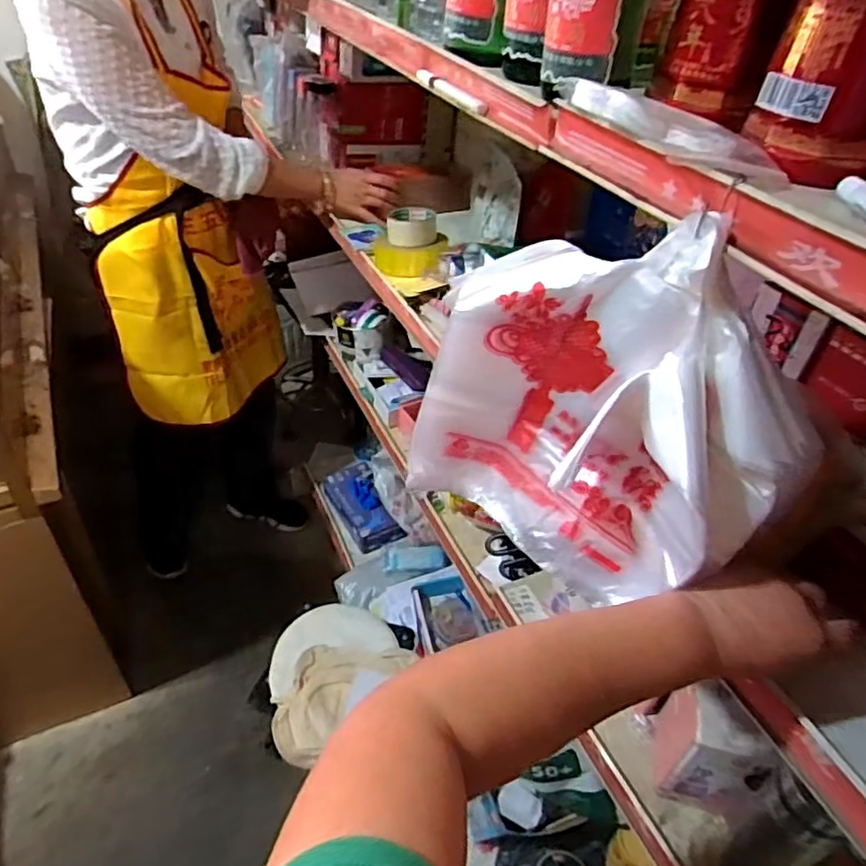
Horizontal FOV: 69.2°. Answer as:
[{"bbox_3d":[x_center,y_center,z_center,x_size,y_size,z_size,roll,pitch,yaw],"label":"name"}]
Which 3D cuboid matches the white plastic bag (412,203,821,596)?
[{"bbox_3d":[0.106,-0.004,0.419,0.233,0.225,0.090,30,46,25],"label":"white plastic bag"}]

